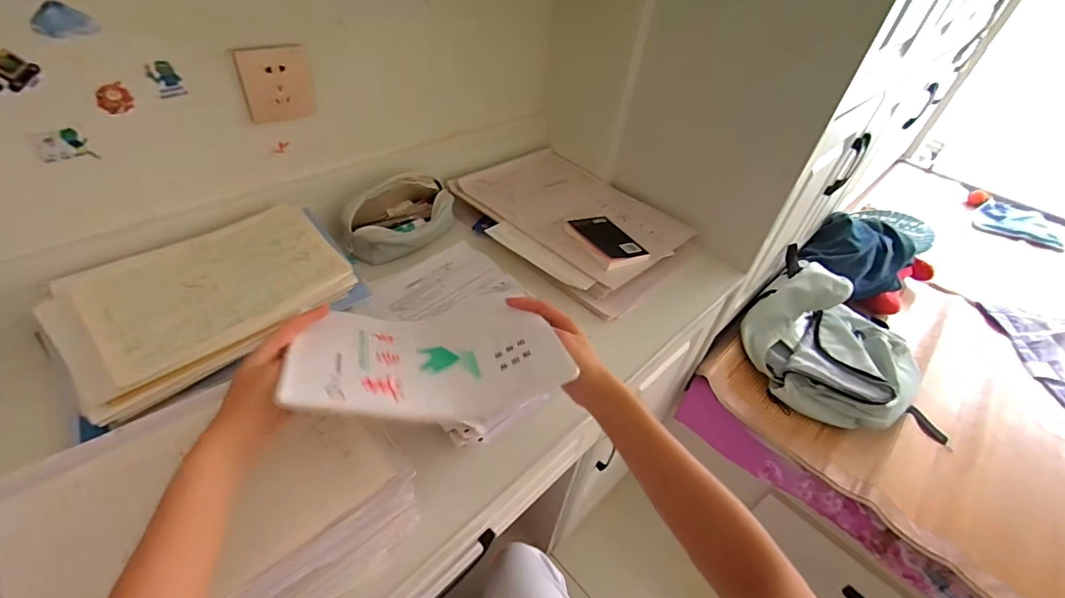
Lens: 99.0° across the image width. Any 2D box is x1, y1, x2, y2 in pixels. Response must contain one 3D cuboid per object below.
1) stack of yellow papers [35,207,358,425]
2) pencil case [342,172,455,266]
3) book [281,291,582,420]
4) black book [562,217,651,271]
[{"bbox_3d":[-0.388,-0.008,0.549,0.297,0.048,0.204,-30,55,-34],"label":"stack of yellow papers"},{"bbox_3d":[-0.218,-0.139,0.758,0.186,0.080,0.120,-20,49,-27],"label":"pencil case"},{"bbox_3d":[-0.101,0.046,0.451,0.231,0.075,0.166,-8,45,-17],"label":"book"},{"bbox_3d":[0.127,-0.097,0.764,0.100,0.012,0.133,-18,49,-25],"label":"black book"}]

